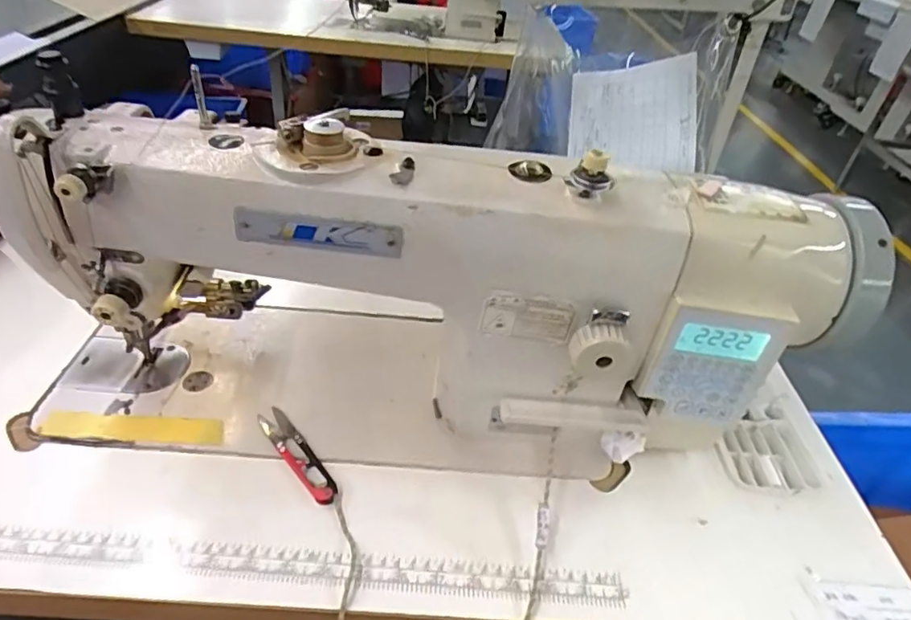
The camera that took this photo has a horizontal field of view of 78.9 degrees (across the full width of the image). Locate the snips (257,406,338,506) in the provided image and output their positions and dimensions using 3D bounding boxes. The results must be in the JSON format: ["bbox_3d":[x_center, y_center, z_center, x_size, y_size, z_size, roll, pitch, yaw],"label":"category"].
[{"bbox_3d":[-0.128,0.115,0.446,0.023,0.010,0.108,-24,48,-32],"label":"snips"}]

